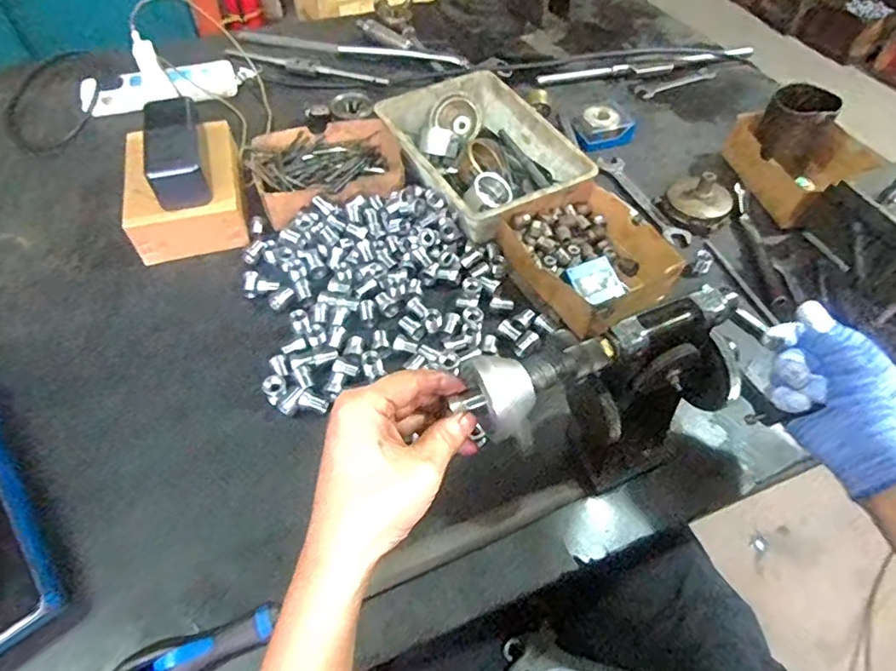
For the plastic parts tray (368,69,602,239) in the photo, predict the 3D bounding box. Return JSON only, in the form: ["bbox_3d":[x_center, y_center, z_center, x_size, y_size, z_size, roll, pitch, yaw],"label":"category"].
[{"bbox_3d":[0.036,-0.228,0.689,0.170,0.064,0.248,-24,57,-18],"label":"plastic parts tray"}]

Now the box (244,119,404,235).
[{"bbox_3d":[-0.150,-0.208,0.693,0.179,0.041,0.152,-15,54,-12],"label":"box"}]

